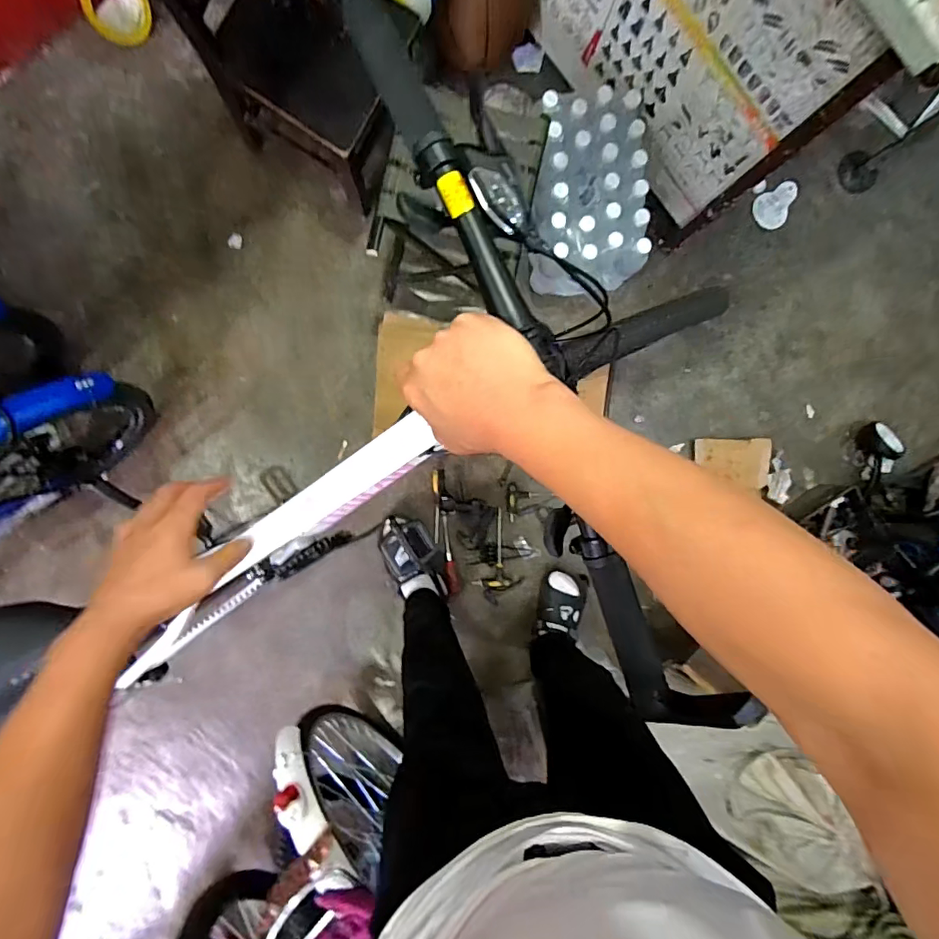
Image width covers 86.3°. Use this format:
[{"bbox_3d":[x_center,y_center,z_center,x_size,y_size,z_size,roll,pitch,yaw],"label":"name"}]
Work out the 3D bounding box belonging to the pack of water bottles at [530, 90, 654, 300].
[{"bbox_3d":[0.274,-0.624,1.142,0.263,0.169,0.388,2,93,-5],"label":"pack of water bottles"}]

